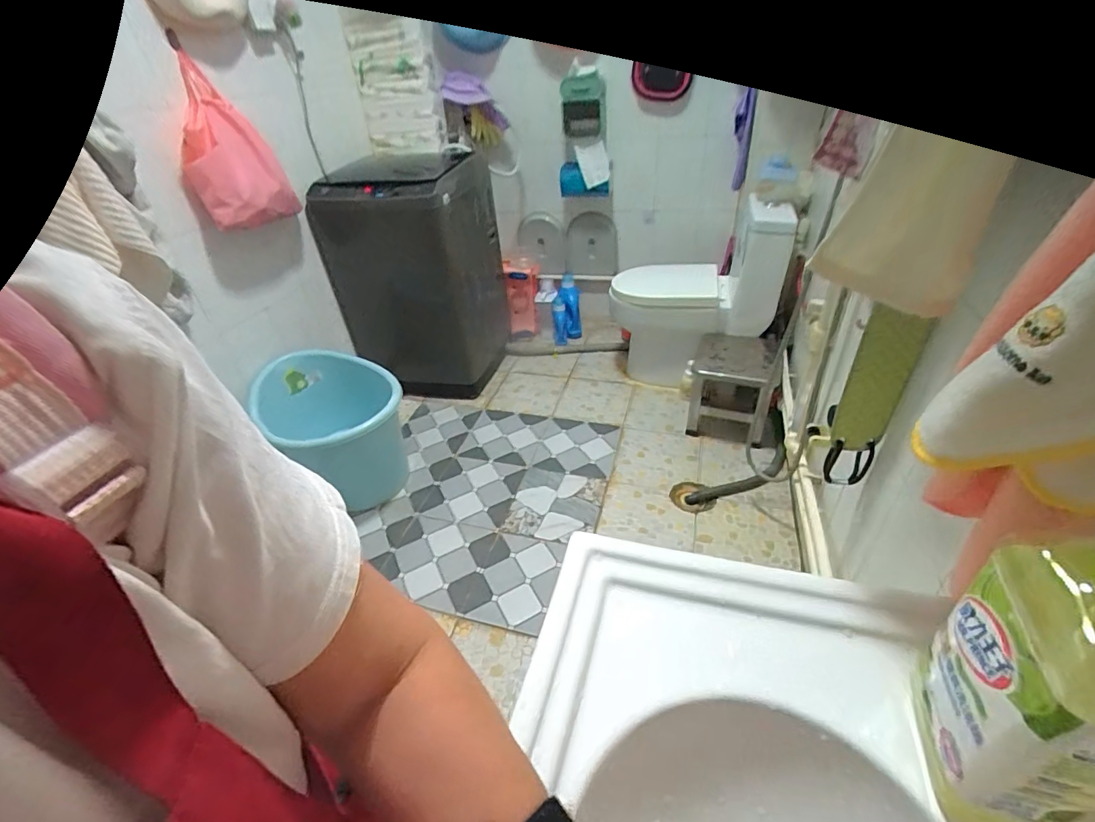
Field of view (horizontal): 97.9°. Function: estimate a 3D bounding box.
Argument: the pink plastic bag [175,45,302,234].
[{"bbox_3d":[-0.932,-0.751,1.395,0.241,0.407,0.271,-19,38,-17],"label":"pink plastic bag"}]

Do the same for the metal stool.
[{"bbox_3d":[0.663,-0.079,1.774,0.301,0.317,0.348,8,39,19],"label":"metal stool"}]

